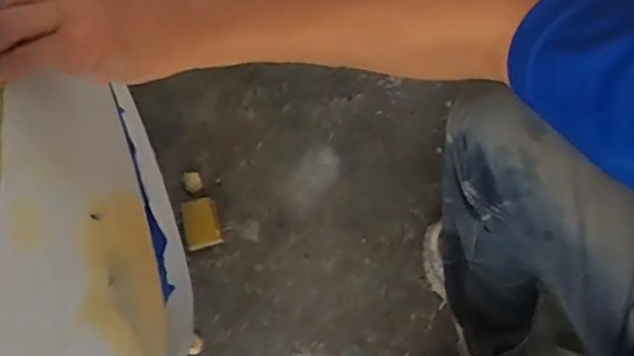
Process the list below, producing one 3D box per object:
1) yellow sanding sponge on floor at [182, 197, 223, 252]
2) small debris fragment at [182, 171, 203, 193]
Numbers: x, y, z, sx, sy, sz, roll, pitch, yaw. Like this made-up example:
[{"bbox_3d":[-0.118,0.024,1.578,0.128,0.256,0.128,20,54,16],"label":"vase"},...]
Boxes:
[{"bbox_3d":[-0.193,0.076,0.965,0.056,0.020,0.081,-16,78,-3],"label":"yellow sanding sponge on floor"},{"bbox_3d":[-0.211,0.007,0.986,0.030,0.011,0.038,-23,80,-4],"label":"small debris fragment"}]

